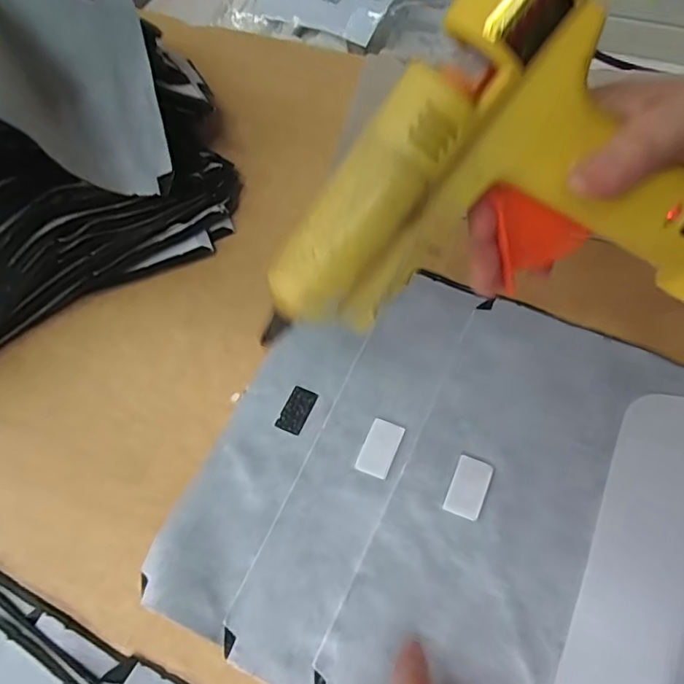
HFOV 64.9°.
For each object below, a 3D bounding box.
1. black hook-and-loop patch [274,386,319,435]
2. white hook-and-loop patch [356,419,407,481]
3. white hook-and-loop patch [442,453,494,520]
[{"bbox_3d":[-0.027,0.042,0.328,0.016,0.005,0.028,22,64,14],"label":"black hook-and-loop patch"},{"bbox_3d":[0.022,0.061,0.310,0.019,0.005,0.032,20,63,13],"label":"white hook-and-loop patch"},{"bbox_3d":[0.069,0.079,0.294,0.019,0.004,0.032,21,63,14],"label":"white hook-and-loop patch"}]

